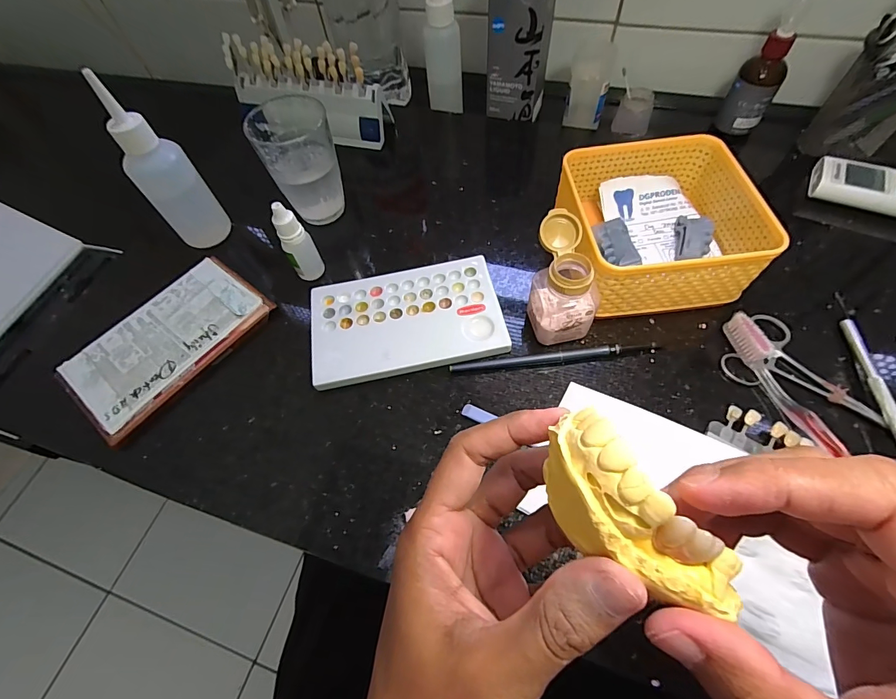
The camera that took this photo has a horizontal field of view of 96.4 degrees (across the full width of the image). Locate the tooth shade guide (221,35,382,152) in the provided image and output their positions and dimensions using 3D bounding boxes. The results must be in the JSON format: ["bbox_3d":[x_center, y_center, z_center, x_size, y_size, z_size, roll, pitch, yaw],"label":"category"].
[{"bbox_3d":[-0.155,-0.274,0.430,0.178,0.073,0.053,13,67,8],"label":"tooth shade guide"}]

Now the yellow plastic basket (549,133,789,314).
[{"bbox_3d":[0.167,-0.104,0.322,0.128,0.055,0.139,-3,67,2],"label":"yellow plastic basket"}]

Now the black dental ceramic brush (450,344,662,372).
[{"bbox_3d":[0.080,0.005,0.306,0.155,0.006,0.009,-5,67,1],"label":"black dental ceramic brush"}]

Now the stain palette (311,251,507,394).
[{"bbox_3d":[-0.035,-0.028,0.327,0.152,0.007,0.097,-12,67,-2],"label":"stain palette"}]

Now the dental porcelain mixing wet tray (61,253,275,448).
[{"bbox_3d":[-0.230,-0.010,0.327,0.088,0.015,0.150,36,73,16],"label":"dental porcelain mixing wet tray"}]

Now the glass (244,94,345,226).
[{"bbox_3d":[-0.132,-0.172,0.366,0.063,0.087,0.066,-19,66,-6],"label":"glass"}]

